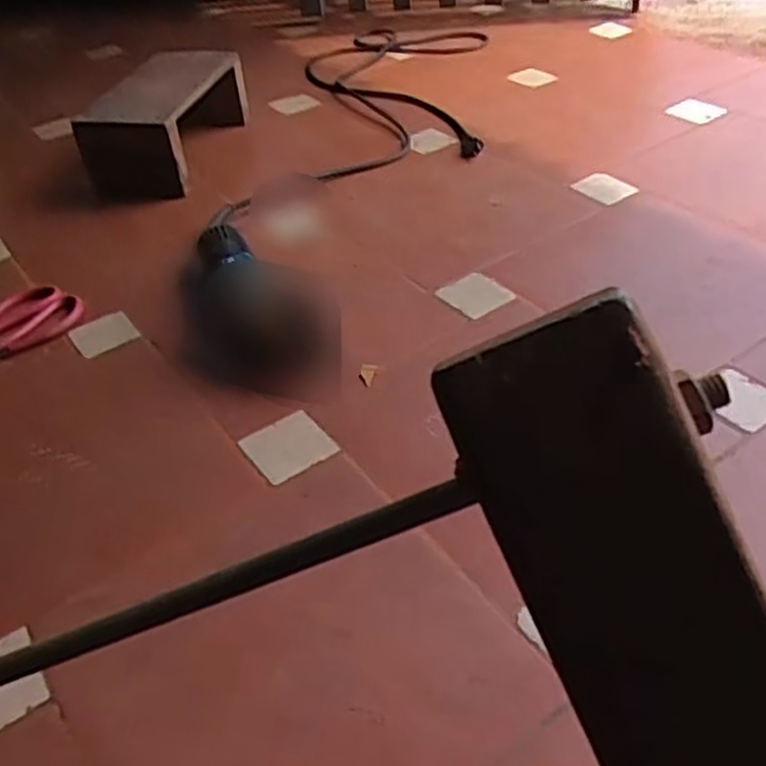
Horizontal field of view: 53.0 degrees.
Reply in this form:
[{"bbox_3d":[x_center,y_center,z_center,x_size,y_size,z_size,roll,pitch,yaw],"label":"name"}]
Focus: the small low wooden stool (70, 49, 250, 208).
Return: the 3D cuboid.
[{"bbox_3d":[-0.338,-0.410,1.197,0.177,0.123,0.289,3,41,8],"label":"small low wooden stool"}]

